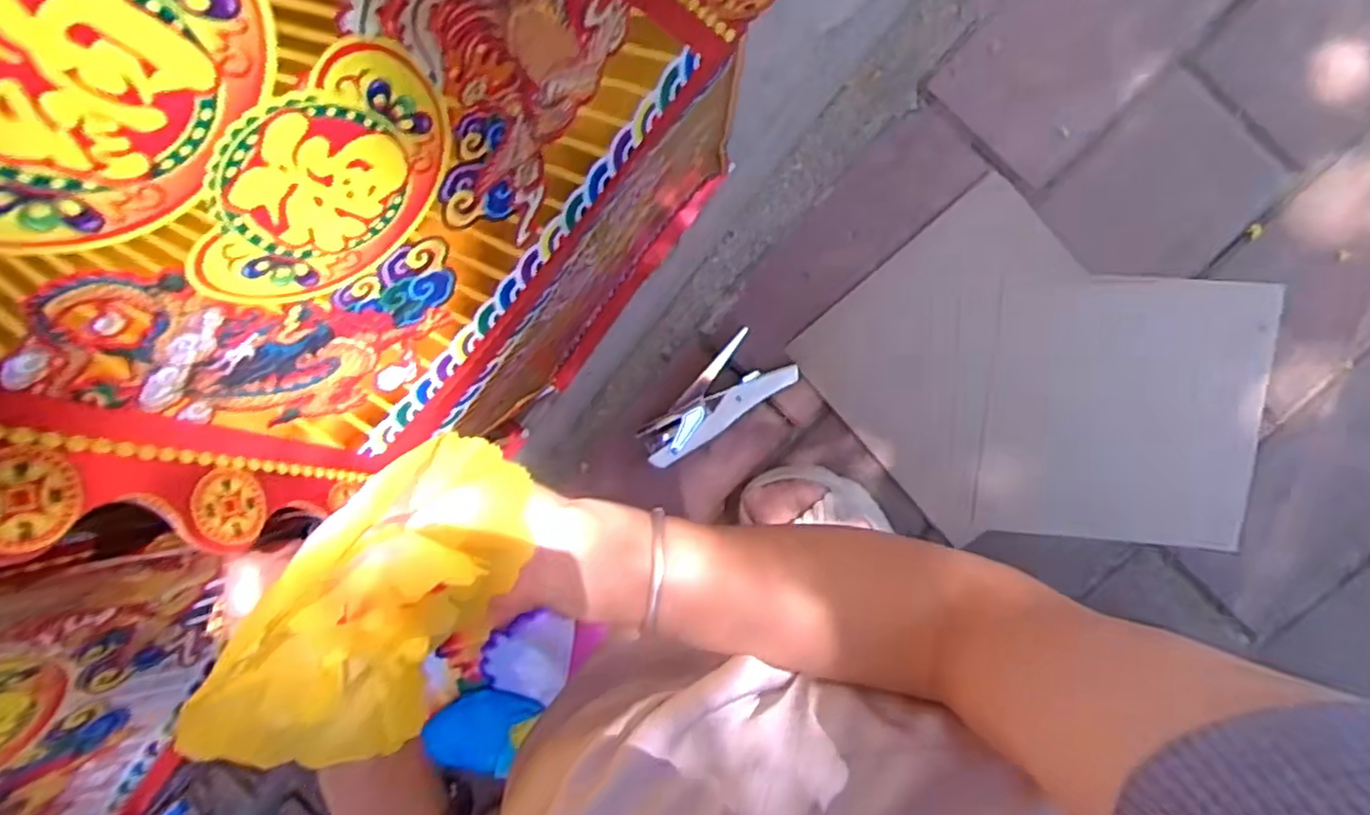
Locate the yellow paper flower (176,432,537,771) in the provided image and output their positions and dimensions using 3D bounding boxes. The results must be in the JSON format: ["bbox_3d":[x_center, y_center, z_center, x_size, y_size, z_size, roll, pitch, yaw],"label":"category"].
[{"bbox_3d":[-0.120,0.080,0.289,0.063,0.101,0.144,35,100,2],"label":"yellow paper flower"}]

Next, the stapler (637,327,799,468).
[{"bbox_3d":[0.024,-0.009,0.678,0.162,0.029,0.065,-35,92,10],"label":"stapler"}]

